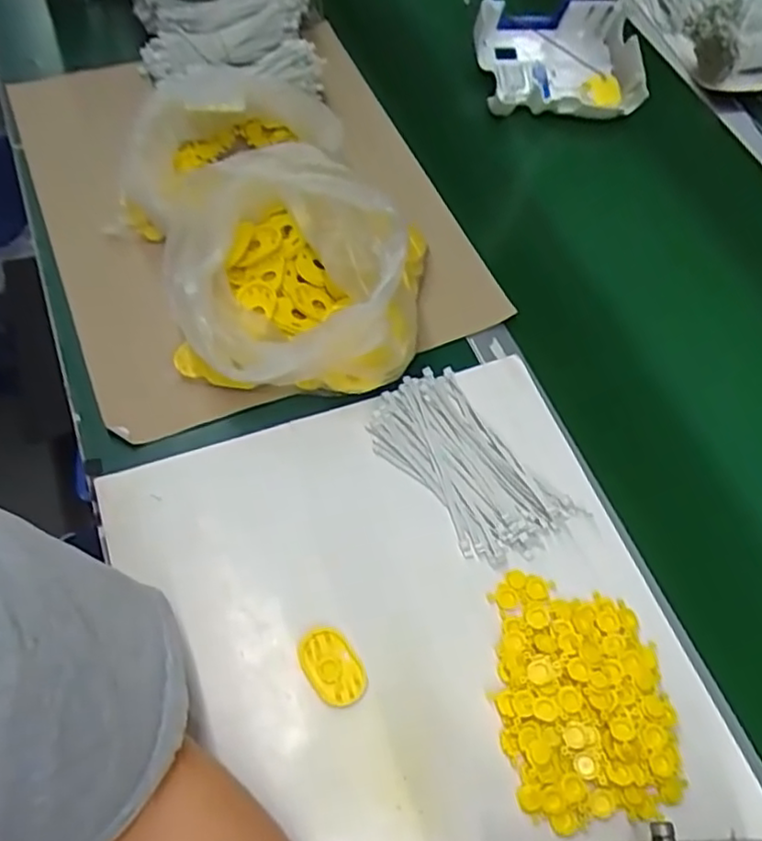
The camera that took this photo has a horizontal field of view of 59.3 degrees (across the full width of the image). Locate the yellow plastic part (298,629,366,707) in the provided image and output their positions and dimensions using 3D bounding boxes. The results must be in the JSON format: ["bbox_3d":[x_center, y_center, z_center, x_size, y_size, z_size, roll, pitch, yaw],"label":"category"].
[{"bbox_3d":[-0.034,0.176,0.479,0.037,0.004,0.055,-31,70,-21],"label":"yellow plastic part"}]

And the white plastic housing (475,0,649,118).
[{"bbox_3d":[0.218,-0.459,0.849,0.195,0.082,0.180,-6,63,-11],"label":"white plastic housing"}]

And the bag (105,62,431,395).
[{"bbox_3d":[-0.105,-0.203,0.612,0.240,0.143,0.383,-13,64,-14],"label":"bag"}]

